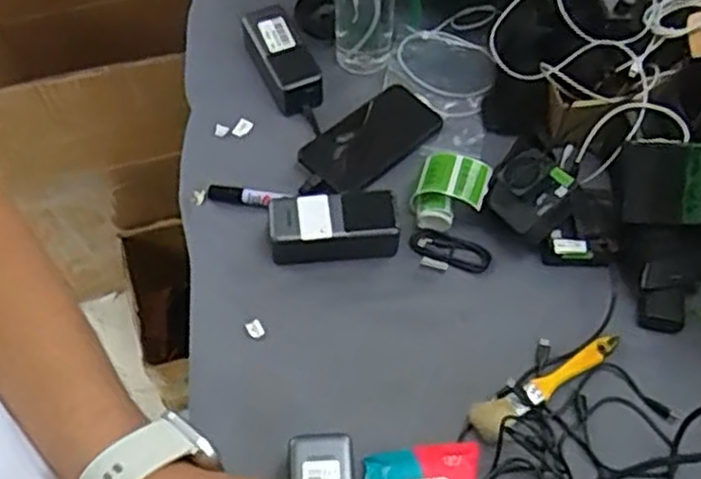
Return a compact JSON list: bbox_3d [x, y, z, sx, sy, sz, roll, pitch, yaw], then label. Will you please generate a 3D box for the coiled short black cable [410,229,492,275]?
[{"bbox_3d":[0.101,0.015,0.774,0.083,0.008,0.040,17,61,10],"label":"coiled short black cable"}]

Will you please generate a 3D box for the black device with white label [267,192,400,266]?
[{"bbox_3d":[-0.018,-0.014,0.760,0.128,0.057,0.062,-9,60,-6],"label":"black device with white label"}]

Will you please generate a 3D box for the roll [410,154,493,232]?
[{"bbox_3d":[0.103,-0.049,0.781,0.068,0.051,0.074,19,61,11],"label":"roll"}]

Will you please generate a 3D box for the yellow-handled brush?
[{"bbox_3d":[0.182,0.131,0.690,0.164,0.021,0.033,-27,63,-16],"label":"yellow-handled brush"}]

